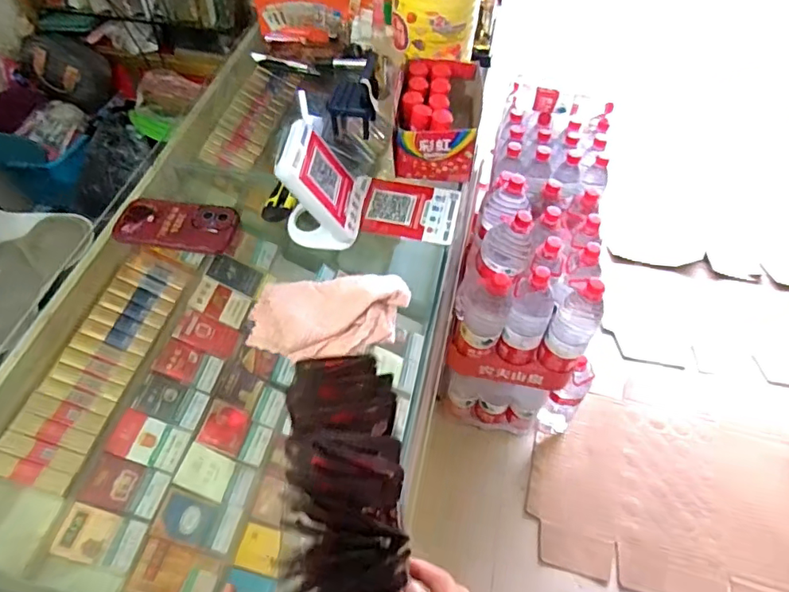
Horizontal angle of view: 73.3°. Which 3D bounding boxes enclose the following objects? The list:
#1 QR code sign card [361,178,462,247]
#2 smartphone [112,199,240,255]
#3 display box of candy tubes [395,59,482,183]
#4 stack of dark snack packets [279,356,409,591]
[{"bbox_3d":[0.024,-0.126,0.789,0.136,0.010,0.109,9,54,6],"label":"QR code sign card"},{"bbox_3d":[-0.308,-0.101,0.749,0.166,0.017,0.077,9,66,3],"label":"smartphone"},{"bbox_3d":[0.067,-0.281,0.831,0.138,0.102,0.194,6,54,3],"label":"display box of candy tubes"},{"bbox_3d":[-0.045,0.177,0.457,0.104,0.071,0.262,-3,55,-3],"label":"stack of dark snack packets"}]

